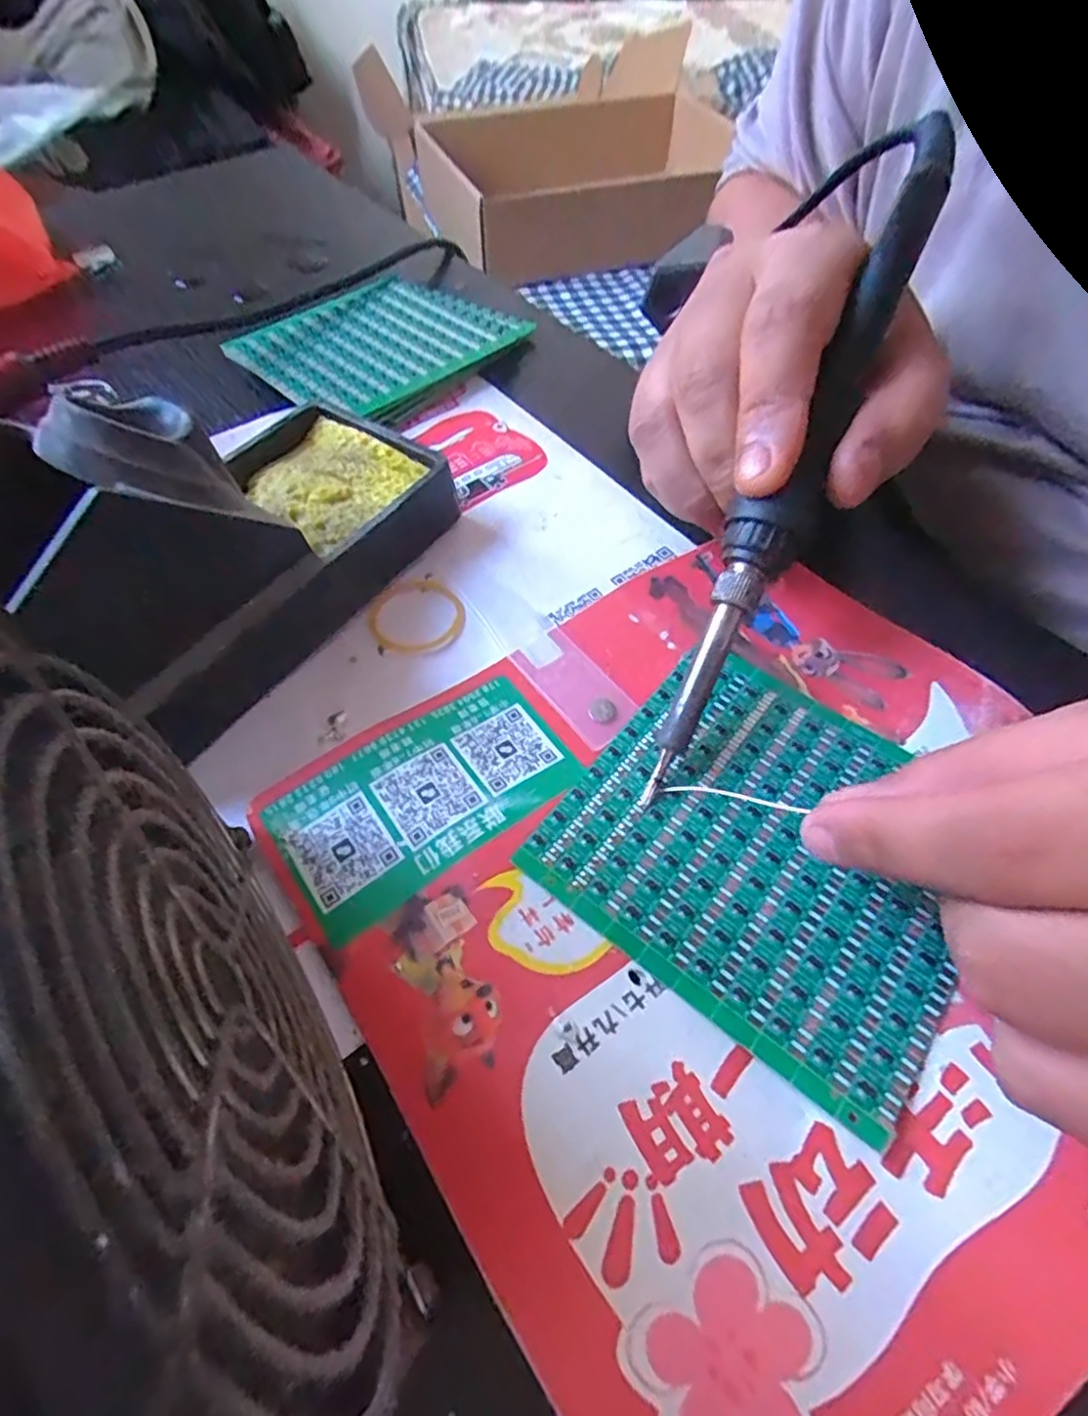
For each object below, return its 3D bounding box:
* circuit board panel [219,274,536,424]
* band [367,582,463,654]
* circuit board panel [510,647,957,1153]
[{"bbox_3d":[-0.074,-0.172,0.304,0.093,0.007,0.113,37,64,23],"label":"circuit board panel"},{"bbox_3d":[-0.044,-0.032,0.221,0.031,0.004,0.033,0,56,0],"label":"band"},{"bbox_3d":[0.059,0.034,0.171,0.099,0.004,0.093,34,62,21],"label":"circuit board panel"}]

